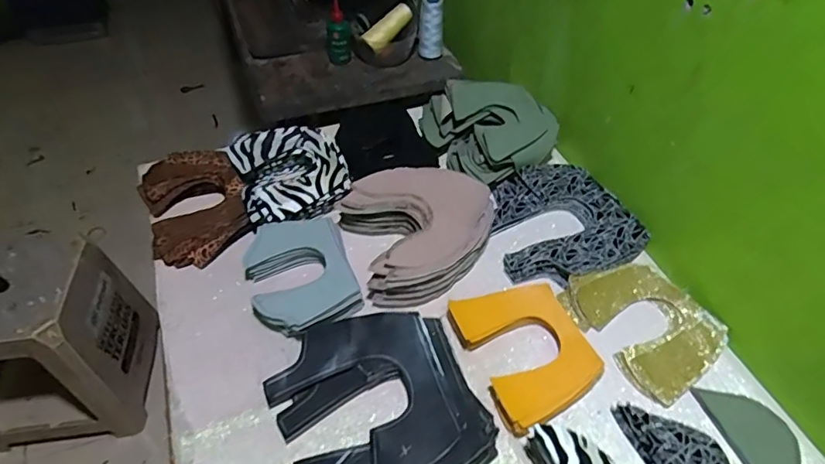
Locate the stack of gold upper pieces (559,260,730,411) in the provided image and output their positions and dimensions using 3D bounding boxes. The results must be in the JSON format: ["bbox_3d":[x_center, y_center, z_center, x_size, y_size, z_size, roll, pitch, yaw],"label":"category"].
[{"bbox_3d":[0.274,0.099,0.604,0.134,0.022,0.160,-26,55,-23],"label":"stack of gold upper pieces"}]

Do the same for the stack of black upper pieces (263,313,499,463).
[{"bbox_3d":[-0.036,0.176,0.529,0.190,0.039,0.196,-17,52,-16],"label":"stack of black upper pieces"}]

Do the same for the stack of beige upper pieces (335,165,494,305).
[{"bbox_3d":[0.012,-0.007,0.673,0.180,0.054,0.174,-14,51,-14],"label":"stack of beige upper pieces"}]

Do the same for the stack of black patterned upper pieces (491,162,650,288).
[{"bbox_3d":[0.192,-0.013,0.699,0.182,0.028,0.184,-18,52,-17],"label":"stack of black patterned upper pieces"}]

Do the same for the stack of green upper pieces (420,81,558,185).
[{"bbox_3d":[0.126,-0.161,0.781,0.190,0.058,0.167,-15,51,-14],"label":"stack of green upper pieces"}]

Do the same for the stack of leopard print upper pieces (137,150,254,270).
[{"bbox_3d":[-0.296,-0.037,0.709,0.130,0.052,0.180,-19,52,-18],"label":"stack of leopard print upper pieces"}]

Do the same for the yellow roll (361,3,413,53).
[{"bbox_3d":[-0.050,-0.381,0.968,0.040,0.033,0.116,33,72,25],"label":"yellow roll"}]

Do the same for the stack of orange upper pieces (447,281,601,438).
[{"bbox_3d":[0.124,0.126,0.572,0.117,0.035,0.155,-17,52,-16],"label":"stack of orange upper pieces"}]

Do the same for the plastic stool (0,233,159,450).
[{"bbox_3d":[-0.818,0.247,1.157,0.334,0.370,0.299,-7,49,-8],"label":"plastic stool"}]

